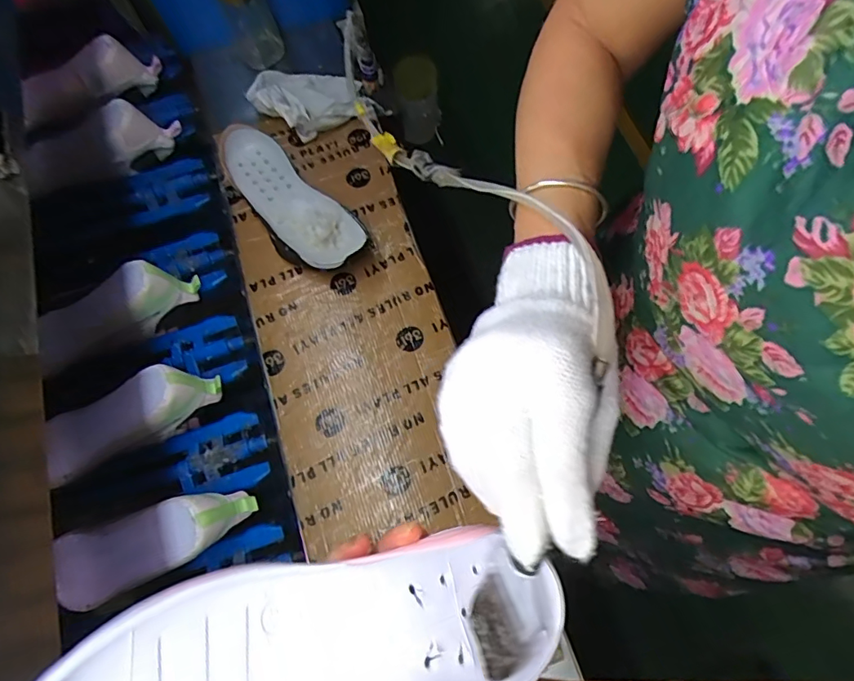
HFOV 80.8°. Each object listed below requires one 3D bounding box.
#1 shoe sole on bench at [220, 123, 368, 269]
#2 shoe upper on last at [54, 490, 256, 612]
[{"bbox_3d":[-0.179,-0.189,0.660,0.092,0.049,0.252,-38,76,-10],"label":"shoe sole on bench"},{"bbox_3d":[-0.291,0.215,0.525,0.207,0.078,0.074,-19,73,-5],"label":"shoe upper on last"}]

